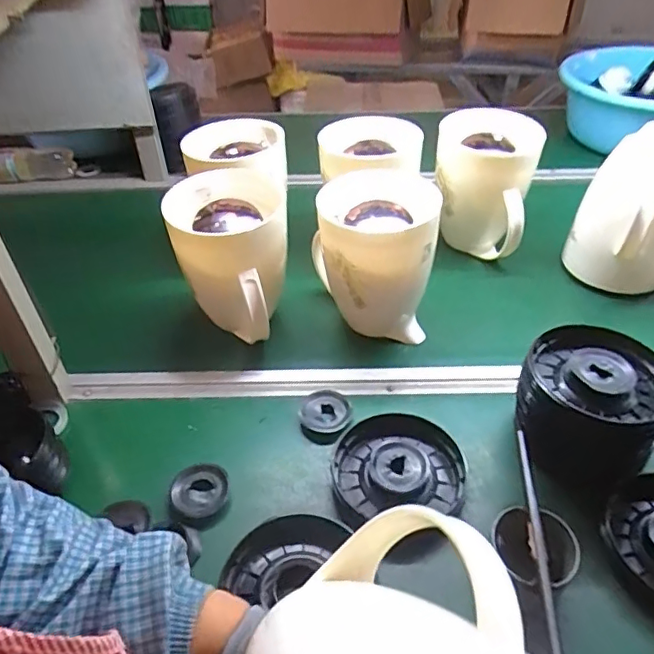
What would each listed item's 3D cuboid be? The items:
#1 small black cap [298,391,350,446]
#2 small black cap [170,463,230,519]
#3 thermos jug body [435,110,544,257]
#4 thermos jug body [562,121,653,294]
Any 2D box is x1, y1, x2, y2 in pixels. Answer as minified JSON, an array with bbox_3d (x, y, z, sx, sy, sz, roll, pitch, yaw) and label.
[{"bbox_3d":[-0.002,0.104,0.658,0.057,0.019,0.068,-1,40,1],"label":"small black cap"},{"bbox_3d":[-0.131,0.168,0.587,0.054,0.022,0.053,-1,40,1],"label":"small black cap"},{"bbox_3d":[0.235,-0.209,0.856,0.145,0.213,0.130,8,41,12],"label":"thermos jug body"},{"bbox_3d":[0.415,-0.147,0.784,0.120,0.218,0.127,-1,40,1],"label":"thermos jug body"}]

